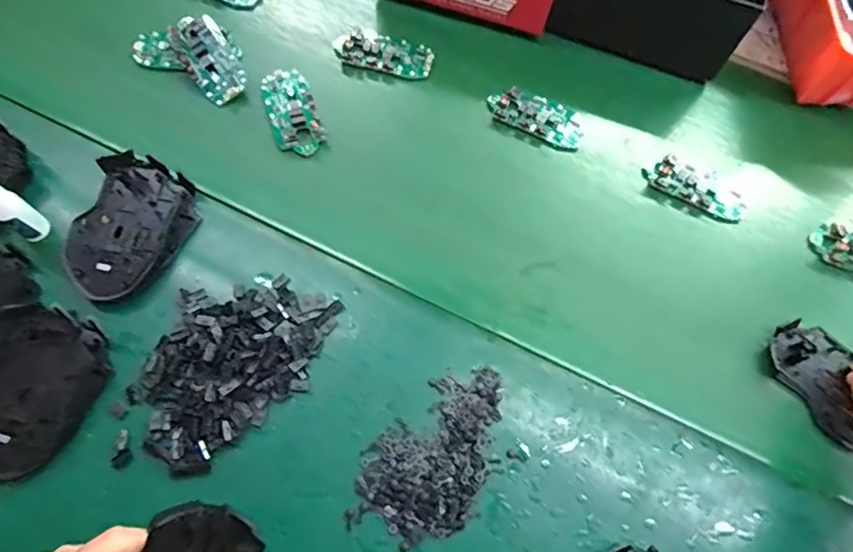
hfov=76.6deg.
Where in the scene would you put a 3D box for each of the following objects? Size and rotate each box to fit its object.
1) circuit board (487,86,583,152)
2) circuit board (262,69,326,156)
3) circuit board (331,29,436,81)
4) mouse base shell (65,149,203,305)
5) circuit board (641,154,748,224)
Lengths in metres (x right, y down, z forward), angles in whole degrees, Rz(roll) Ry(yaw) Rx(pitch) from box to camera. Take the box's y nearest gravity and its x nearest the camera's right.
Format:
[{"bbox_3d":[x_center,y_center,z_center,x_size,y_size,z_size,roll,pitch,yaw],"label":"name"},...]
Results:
[{"bbox_3d":[0.106,-0.155,0.526,0.094,0.018,0.043,19,67,5],"label":"circuit board"},{"bbox_3d":[-0.127,-0.156,0.509,0.044,0.014,0.098,-16,68,-10],"label":"circuit board"},{"bbox_3d":[-0.043,-0.226,0.545,0.098,0.018,0.041,10,66,1],"label":"circuit board"},{"bbox_3d":[-0.240,-0.037,0.433,0.080,0.037,0.117,19,67,5],"label":"mouse base shell"},{"bbox_3d":[0.254,-0.084,0.508,0.095,0.011,0.043,28,68,9],"label":"circuit board"}]

